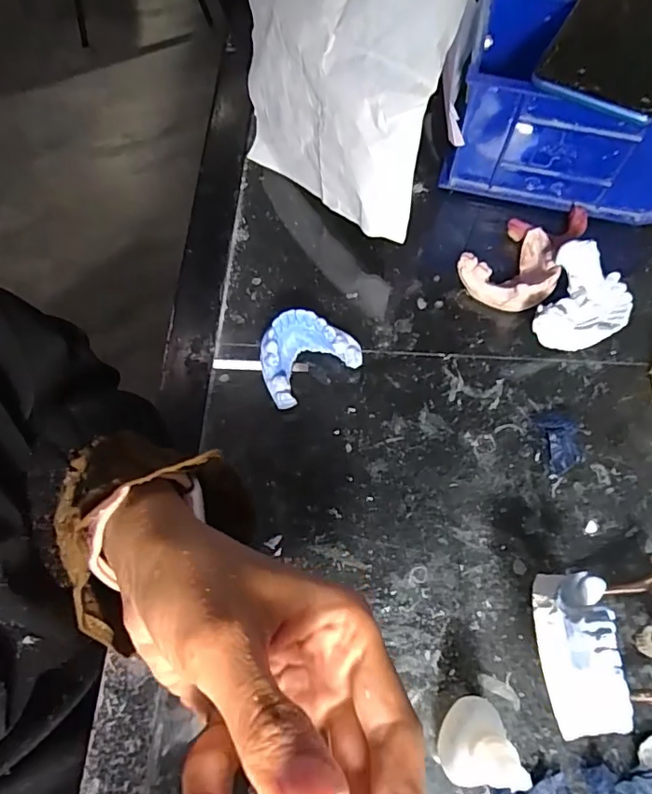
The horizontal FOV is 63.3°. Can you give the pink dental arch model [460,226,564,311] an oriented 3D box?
[{"bbox_3d":[0.127,-0.082,0.351,0.071,0.026,0.047,-24,69,-9],"label":"pink dental arch model"}]

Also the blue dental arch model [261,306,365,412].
[{"bbox_3d":[-0.014,-0.027,0.328,0.061,0.028,0.046,-32,70,-12],"label":"blue dental arch model"}]

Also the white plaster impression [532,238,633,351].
[{"bbox_3d":[0.161,-0.056,0.334,0.051,0.039,0.067,24,69,10],"label":"white plaster impression"}]

